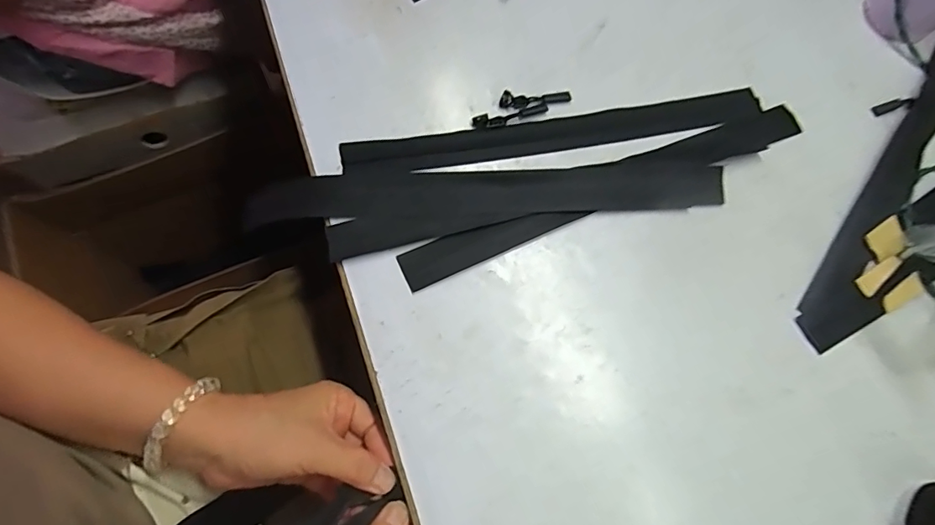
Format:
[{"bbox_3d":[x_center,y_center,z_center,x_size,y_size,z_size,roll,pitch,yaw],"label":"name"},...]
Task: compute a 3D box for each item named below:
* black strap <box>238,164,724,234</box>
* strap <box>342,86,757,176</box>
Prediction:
[{"bbox_3d":[0.016,-0.054,0.374,0.367,0.012,0.039,-3,72,-3],"label":"black strap"},{"bbox_3d":[0.076,-0.106,0.400,0.350,0.006,0.033,-10,73,-5],"label":"strap"}]

